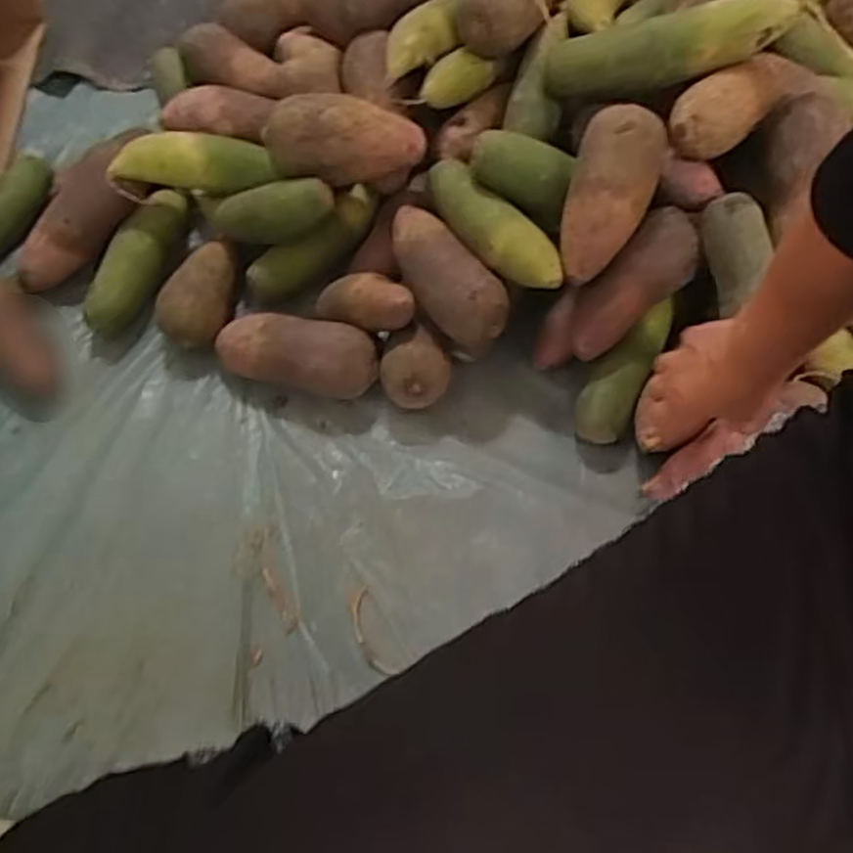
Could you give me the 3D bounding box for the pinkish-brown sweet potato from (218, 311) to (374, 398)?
[{"bbox_3d":[-0.129,-0.067,0.713,0.154,0.063,0.060,8,62,2],"label":"pinkish-brown sweet potato"}]

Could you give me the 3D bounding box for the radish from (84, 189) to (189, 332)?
[{"bbox_3d":[-0.299,-0.175,0.771,0.048,0.054,0.182,15,62,6],"label":"radish"}]

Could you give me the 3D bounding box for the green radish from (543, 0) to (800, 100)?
[{"bbox_3d":[0.213,-0.340,0.661,0.216,0.048,0.046,-3,59,25],"label":"green radish"}]

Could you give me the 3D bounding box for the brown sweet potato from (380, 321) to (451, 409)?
[{"bbox_3d":[-0.013,-0.056,0.699,0.062,0.064,0.067,-12,63,-8],"label":"brown sweet potato"}]

